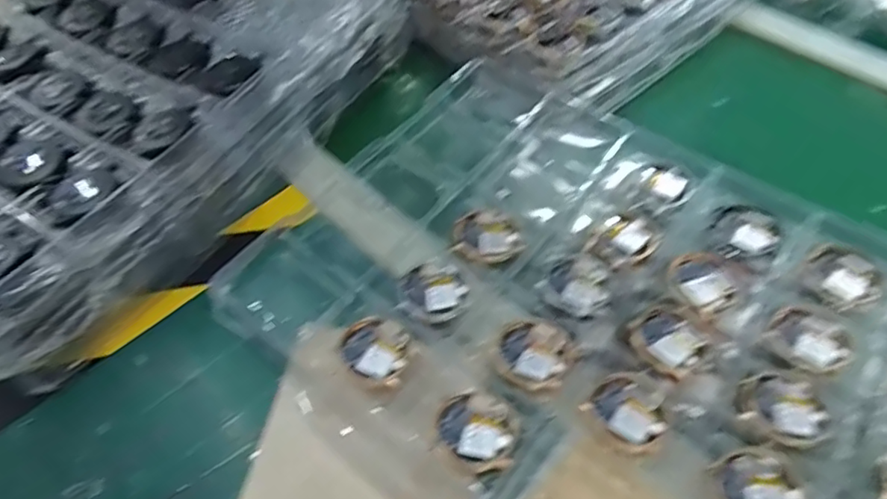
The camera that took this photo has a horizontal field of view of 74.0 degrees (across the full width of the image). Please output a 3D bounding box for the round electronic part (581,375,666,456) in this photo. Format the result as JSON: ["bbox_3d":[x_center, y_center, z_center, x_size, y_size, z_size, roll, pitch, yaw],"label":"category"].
[{"bbox_3d":[0.106,0.095,0.337,0.040,0.017,0.043,-1,54,1],"label":"round electronic part"}]

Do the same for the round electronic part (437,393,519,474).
[{"bbox_3d":[0.021,0.101,0.327,0.046,0.014,0.040,38,63,25],"label":"round electronic part"}]

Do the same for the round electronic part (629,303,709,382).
[{"bbox_3d":[0.139,0.057,0.364,0.045,0.007,0.043,-1,54,1],"label":"round electronic part"}]

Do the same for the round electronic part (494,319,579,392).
[{"bbox_3d":[0.055,0.064,0.358,0.044,0.010,0.045,-1,54,1],"label":"round electronic part"}]

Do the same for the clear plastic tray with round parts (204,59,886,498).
[{"bbox_3d":[0.147,0.059,0.356,0.522,0.033,0.311,32,61,22],"label":"clear plastic tray with round parts"}]

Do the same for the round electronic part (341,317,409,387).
[{"bbox_3d":[-0.042,0.062,0.358,0.038,0.008,0.042,5,55,5],"label":"round electronic part"}]

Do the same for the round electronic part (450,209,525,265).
[{"bbox_3d":[0.030,-0.010,0.410,0.047,0.006,0.046,-1,54,1],"label":"round electronic part"}]

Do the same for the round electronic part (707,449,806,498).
[{"bbox_3d":[0.165,0.124,0.302,0.039,0.005,0.042,-1,54,1],"label":"round electronic part"}]

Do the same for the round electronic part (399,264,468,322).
[{"bbox_3d":[-0.006,0.027,0.382,0.042,0.004,0.042,-1,54,1],"label":"round electronic part"}]

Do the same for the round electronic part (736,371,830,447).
[{"bbox_3d":[0.192,0.092,0.338,0.045,0.013,0.042,-1,54,1],"label":"round electronic part"}]

